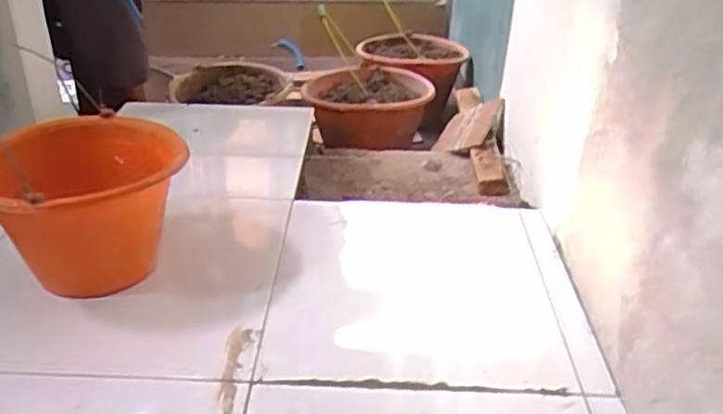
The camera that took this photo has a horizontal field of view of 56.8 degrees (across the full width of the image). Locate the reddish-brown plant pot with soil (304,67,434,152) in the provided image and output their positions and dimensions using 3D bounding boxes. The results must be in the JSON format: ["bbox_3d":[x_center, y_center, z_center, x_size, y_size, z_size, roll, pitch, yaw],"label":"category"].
[{"bbox_3d":[0.015,-0.223,1.599,0.290,0.152,0.256,-5,30,-13],"label":"reddish-brown plant pot with soil"}]

